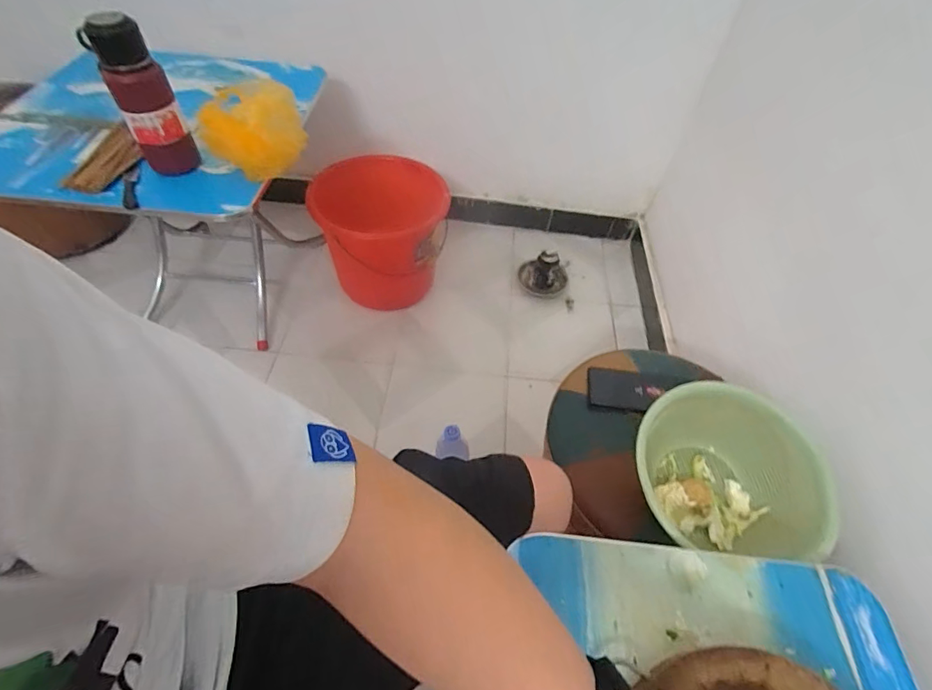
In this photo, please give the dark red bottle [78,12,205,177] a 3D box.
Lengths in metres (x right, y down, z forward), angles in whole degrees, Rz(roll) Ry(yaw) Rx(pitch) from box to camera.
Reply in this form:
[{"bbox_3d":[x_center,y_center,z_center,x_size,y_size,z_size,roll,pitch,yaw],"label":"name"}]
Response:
[{"bbox_3d":[-0.524,-0.395,0.763,0.084,0.240,0.077,-23,58,-20],"label":"dark red bottle"}]

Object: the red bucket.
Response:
[{"bbox_3d":[-0.222,-0.294,1.275,0.314,0.312,0.345,2,53,-2],"label":"red bucket"}]

